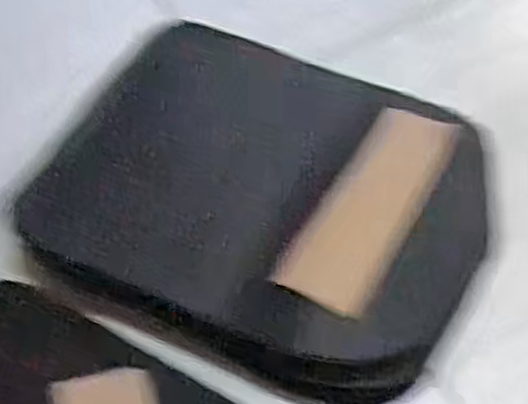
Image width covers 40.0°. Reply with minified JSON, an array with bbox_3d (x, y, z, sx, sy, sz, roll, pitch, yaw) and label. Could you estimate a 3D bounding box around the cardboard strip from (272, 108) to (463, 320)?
[{"bbox_3d":[0.085,0.004,0.583,0.077,0.010,0.178,25,74,29],"label":"cardboard strip"}]

